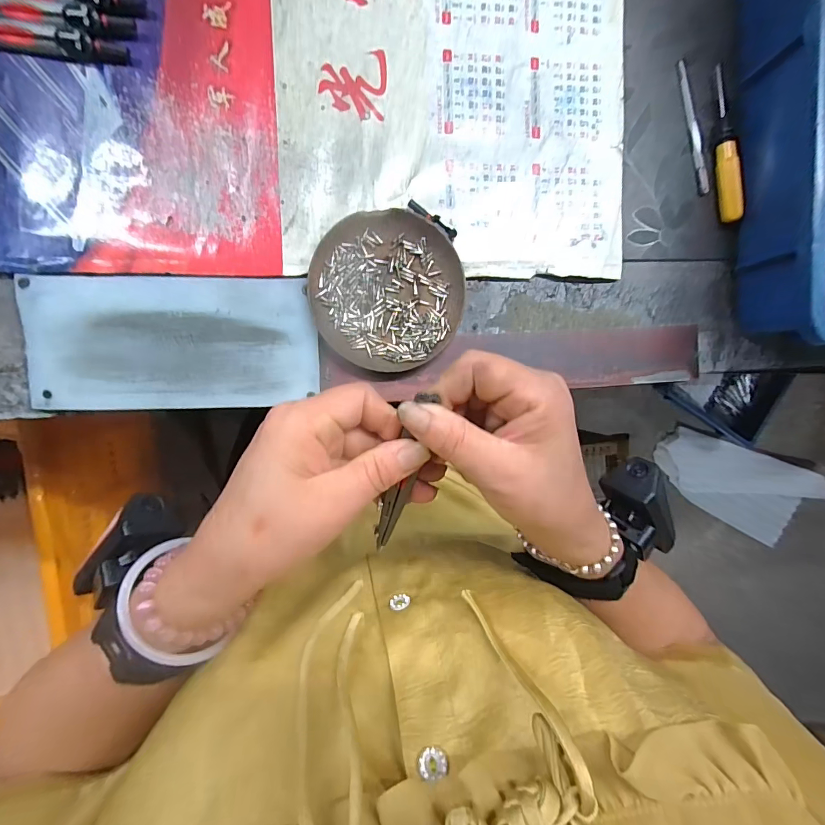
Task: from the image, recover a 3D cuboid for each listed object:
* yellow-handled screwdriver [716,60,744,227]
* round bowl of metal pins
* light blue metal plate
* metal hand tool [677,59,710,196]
[{"bbox_3d":[0.264,-0.225,0.346,0.013,0.015,0.126,-7,94,-8],"label":"yellow-handled screwdriver"},{"bbox_3d":[-0.018,-0.091,0.316,0.111,0.015,0.114,0,93,-8],"label":"round bowl of metal pins"},{"bbox_3d":[-0.169,-0.050,0.297,0.192,0.006,0.094,-1,93,-8],"label":"light blue metal plate"},{"bbox_3d":[0.238,-0.240,0.348,0.010,0.004,0.108,-16,95,-7],"label":"metal hand tool"}]

